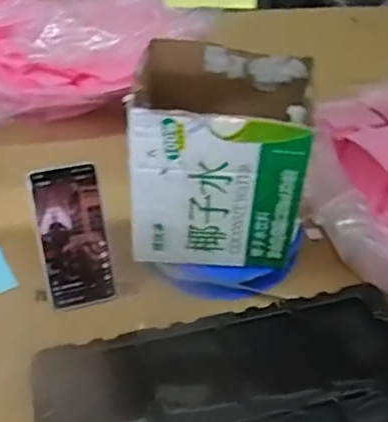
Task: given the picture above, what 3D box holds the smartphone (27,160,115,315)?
[{"bbox_3d":[-0.136,0.030,0.677,0.076,0.167,0.008,-12,18,-12],"label":"smartphone"}]

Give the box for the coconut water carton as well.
[{"bbox_3d":[0.029,-0.059,0.687,0.181,0.202,0.152,5,43,1],"label":"coconut water carton"}]

